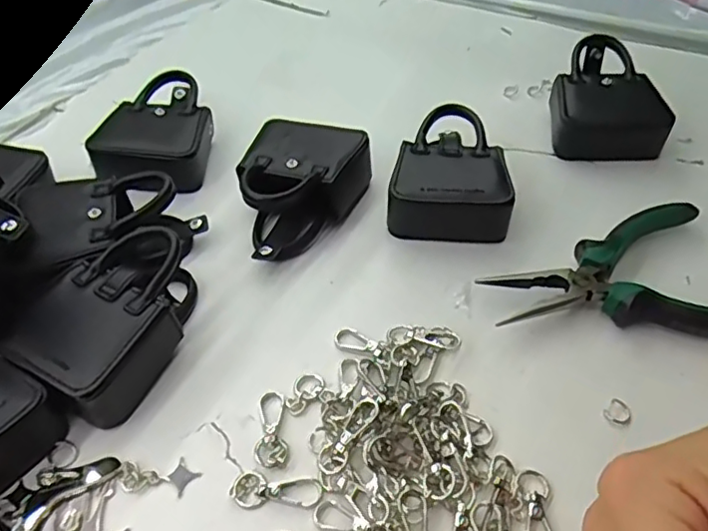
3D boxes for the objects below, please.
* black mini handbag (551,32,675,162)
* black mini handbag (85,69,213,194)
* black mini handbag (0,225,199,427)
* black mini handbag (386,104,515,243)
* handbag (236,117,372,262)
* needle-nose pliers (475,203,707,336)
[{"bbox_3d":[0.186,-0.125,0.450,0.078,0.051,0.094,4,47,3],"label":"black mini handbag"},{"bbox_3d":[-0.139,-0.100,0.438,0.074,0.038,0.104,5,47,4],"label":"black mini handbag"},{"bbox_3d":[-0.124,0.027,0.316,0.077,0.040,0.105,25,52,21],"label":"black mini handbag"},{"bbox_3d":[0.063,-0.062,0.400,0.074,0.040,0.094,5,47,4],"label":"black mini handbag"},{"bbox_3d":[-0.037,-0.050,0.387,0.075,0.040,0.105,13,48,11],"label":"handbag"},{"bbox_3d":[0.152,0.003,0.349,0.149,0.023,0.091,0,47,-1],"label":"needle-nose pliers"}]

